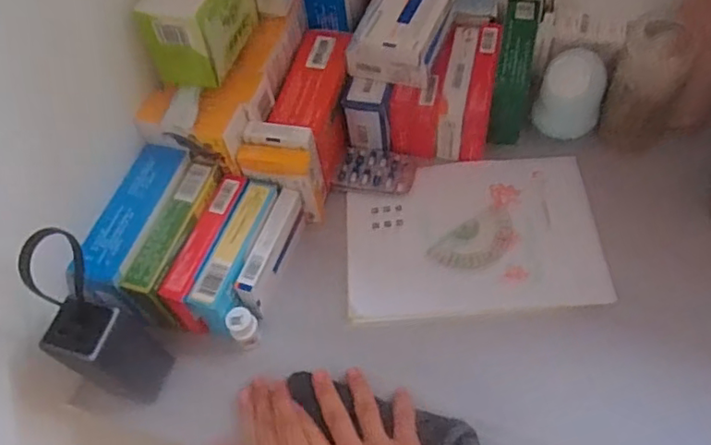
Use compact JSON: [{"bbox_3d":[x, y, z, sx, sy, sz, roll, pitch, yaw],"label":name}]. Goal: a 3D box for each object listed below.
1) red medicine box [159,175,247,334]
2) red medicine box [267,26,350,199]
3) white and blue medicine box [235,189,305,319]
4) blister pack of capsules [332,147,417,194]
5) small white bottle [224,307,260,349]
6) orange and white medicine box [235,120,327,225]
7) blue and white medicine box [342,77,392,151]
[{"bbox_3d":[-0.139,0.030,0.565,0.025,0.066,0.141,16,61,13],"label":"red medicine box"},{"bbox_3d":[-0.038,-0.126,0.641,0.066,0.096,0.139,12,60,11],"label":"red medicine box"},{"bbox_3d":[-0.082,0.030,0.574,0.017,0.063,0.118,16,61,14],"label":"white and blue medicine box"},{"bbox_3d":[0.023,-0.058,0.650,0.086,0.008,0.054,6,60,8],"label":"blister pack of capsules"},{"bbox_3d":[-0.104,0.102,0.552,0.025,0.056,0.025,-29,61,-13],"label":"small white bottle"},{"bbox_3d":[-0.071,-0.049,0.593,0.073,0.108,0.045,10,60,10],"label":"orange and white medicine box"},{"bbox_3d":[0.015,-0.120,0.646,0.051,0.072,0.040,7,60,8],"label":"blue and white medicine box"}]

